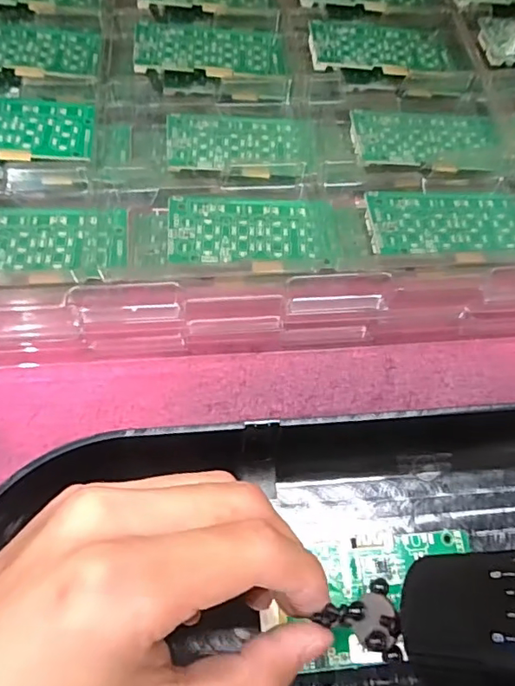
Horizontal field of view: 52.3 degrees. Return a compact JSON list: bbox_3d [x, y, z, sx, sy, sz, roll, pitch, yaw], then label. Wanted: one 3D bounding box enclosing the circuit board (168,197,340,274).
[{"bbox_3d":[-0.001,-0.062,0.291,0.093,0.010,0.048,-1,67,-5],"label":"circuit board"}]

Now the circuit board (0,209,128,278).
[{"bbox_3d":[-0.126,-0.055,0.279,0.108,0.008,0.044,-2,67,-5],"label":"circuit board"}]

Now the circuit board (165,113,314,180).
[{"bbox_3d":[-0.010,-0.122,0.323,0.088,0.004,0.048,-1,64,-9],"label":"circuit board"}]

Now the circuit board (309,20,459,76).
[{"bbox_3d":[0.084,-0.200,0.352,0.096,0.009,0.046,0,67,-4],"label":"circuit board"}]

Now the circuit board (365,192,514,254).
[{"bbox_3d":[0.110,-0.070,0.298,0.096,0.008,0.043,-2,67,-5],"label":"circuit board"}]

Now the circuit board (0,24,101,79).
[{"bbox_3d":[-0.150,-0.190,0.332,0.094,0.010,0.050,-1,67,-5],"label":"circuit board"}]

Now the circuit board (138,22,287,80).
[{"bbox_3d":[-0.030,-0.191,0.341,0.096,0.012,0.047,-5,67,-4],"label":"circuit board"}]

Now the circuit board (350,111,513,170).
[{"bbox_3d":[0.108,-0.127,0.330,0.095,0.009,0.049,-1,67,-4],"label":"circuit board"}]

